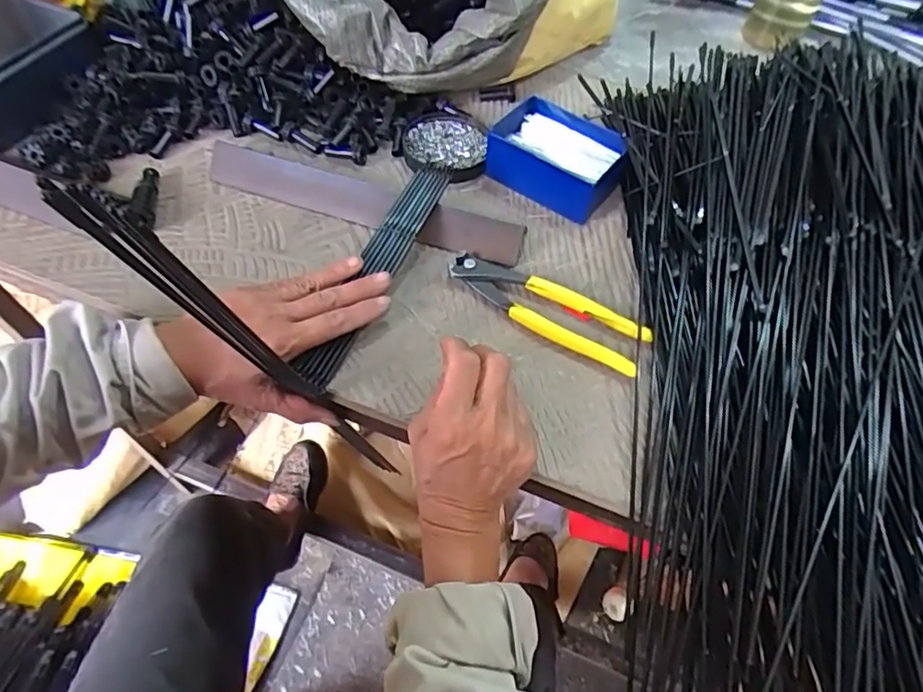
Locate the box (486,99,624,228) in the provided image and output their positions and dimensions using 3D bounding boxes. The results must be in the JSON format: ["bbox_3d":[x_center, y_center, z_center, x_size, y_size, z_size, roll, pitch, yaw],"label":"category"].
[{"bbox_3d":[0.086,-0.169,0.514,0.119,0.048,0.082,35,62,19],"label":"box"}]

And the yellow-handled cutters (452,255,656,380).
[{"bbox_3d":[0.064,-0.028,0.439,0.157,0.016,0.042,26,59,14],"label":"yellow-handled cutters"}]

